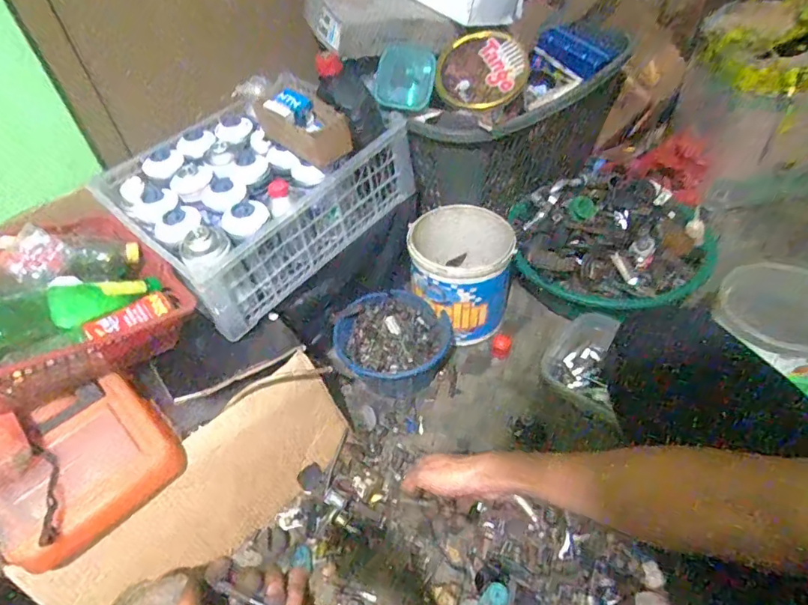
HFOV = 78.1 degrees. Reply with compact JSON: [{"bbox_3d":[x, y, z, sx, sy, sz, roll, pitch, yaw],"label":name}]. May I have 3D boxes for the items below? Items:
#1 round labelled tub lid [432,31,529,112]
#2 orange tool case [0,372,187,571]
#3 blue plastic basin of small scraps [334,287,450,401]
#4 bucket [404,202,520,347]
[{"bbox_3d":[0.128,-0.376,0.811,0.138,0.027,0.134,-1,86,14],"label":"round labelled tub lid"},{"bbox_3d":[-0.393,0.190,0.598,0.179,0.053,0.212,46,51,13],"label":"orange tool case"},{"bbox_3d":[-0.013,0.073,0.890,0.184,0.100,0.173,-3,46,3],"label":"blue plastic basin of small scraps"},{"bbox_3d":[0.104,-0.055,0.917,0.178,0.177,0.176,-3,46,3],"label":"bucket"}]

